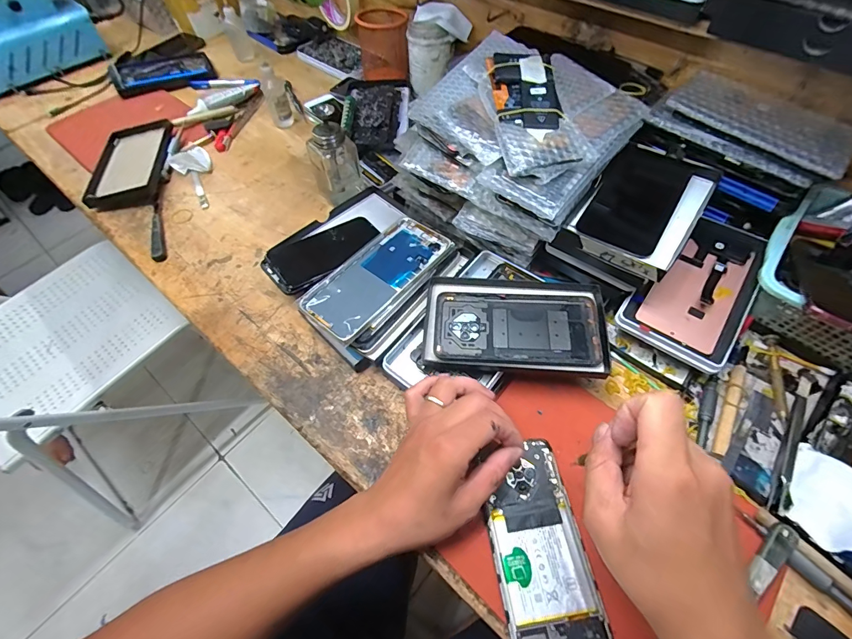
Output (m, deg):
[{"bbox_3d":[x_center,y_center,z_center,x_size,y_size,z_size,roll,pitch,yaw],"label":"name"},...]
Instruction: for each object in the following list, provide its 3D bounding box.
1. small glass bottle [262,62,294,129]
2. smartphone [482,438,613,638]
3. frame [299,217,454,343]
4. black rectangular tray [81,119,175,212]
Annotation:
[{"bbox_3d":[-0.245,-0.361,0.639,0.032,0.090,0.031,-1,58,2],"label":"small glass bottle"},{"bbox_3d":[0.090,0.177,0.316,0.074,0.006,0.152,-3,57,2],"label":"smartphone"},{"bbox_3d":[-0.051,-0.051,0.433,0.078,0.011,0.169,36,66,22],"label":"frame"},{"bbox_3d":[-0.450,-0.239,0.610,0.104,0.026,0.179,-4,58,0],"label":"black rectangular tray"}]

